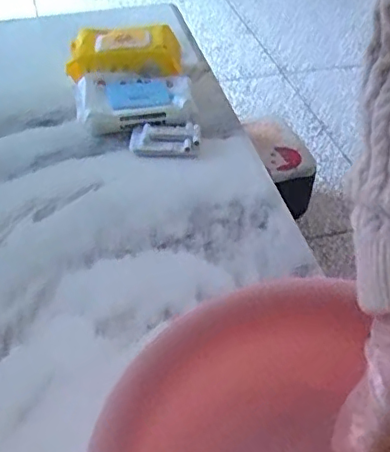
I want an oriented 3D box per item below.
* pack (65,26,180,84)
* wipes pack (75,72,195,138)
[{"bbox_3d":[-0.124,-0.307,1.013,0.206,0.060,0.138,-15,45,-16],"label":"pack"},{"bbox_3d":[-0.094,-0.202,0.952,0.196,0.051,0.119,-12,46,-14],"label":"wipes pack"}]

